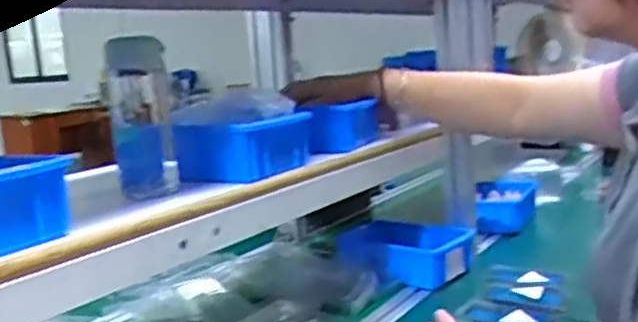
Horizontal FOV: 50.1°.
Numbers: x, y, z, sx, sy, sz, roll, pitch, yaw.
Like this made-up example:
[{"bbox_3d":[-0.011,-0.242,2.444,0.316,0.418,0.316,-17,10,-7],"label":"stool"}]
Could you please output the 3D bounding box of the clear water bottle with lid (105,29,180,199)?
[{"bbox_3d":[-0.178,-0.043,0.690,0.062,0.163,0.062,-6,9,-15],"label":"clear water bottle with lid"}]

